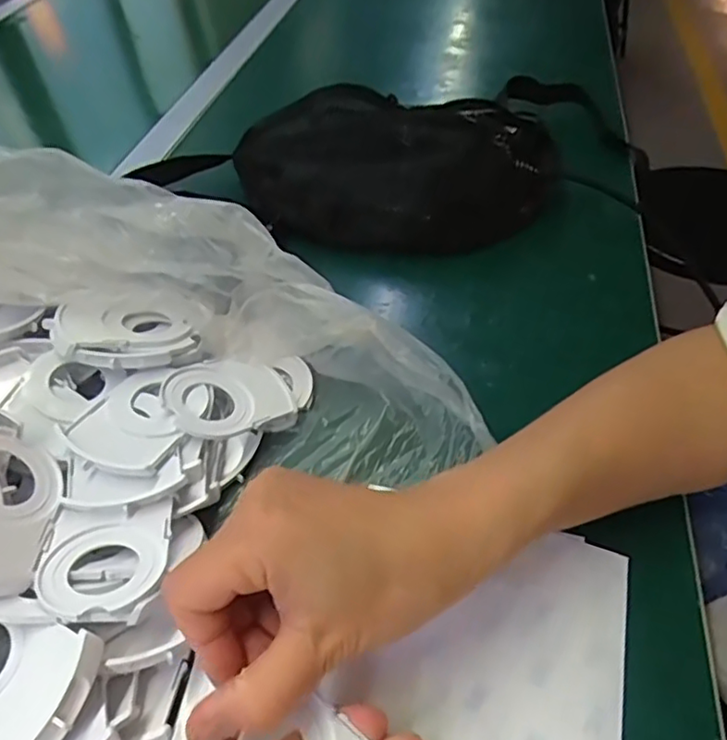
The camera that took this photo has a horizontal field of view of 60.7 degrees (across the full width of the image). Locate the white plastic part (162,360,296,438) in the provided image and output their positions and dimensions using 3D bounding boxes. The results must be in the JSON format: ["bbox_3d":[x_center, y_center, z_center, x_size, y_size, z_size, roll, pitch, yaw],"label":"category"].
[{"bbox_3d":[-0.078,0.015,0.362,0.074,0.007,0.056,-2,45,-32],"label":"white plastic part"}]

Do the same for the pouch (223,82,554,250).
[{"bbox_3d":[0.019,-0.179,0.529,0.270,0.077,0.158,9,48,12],"label":"pouch"}]

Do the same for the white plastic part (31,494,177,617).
[{"bbox_3d":[-0.117,0.084,0.282,0.052,0.017,0.059,-11,47,-5],"label":"white plastic part"}]

